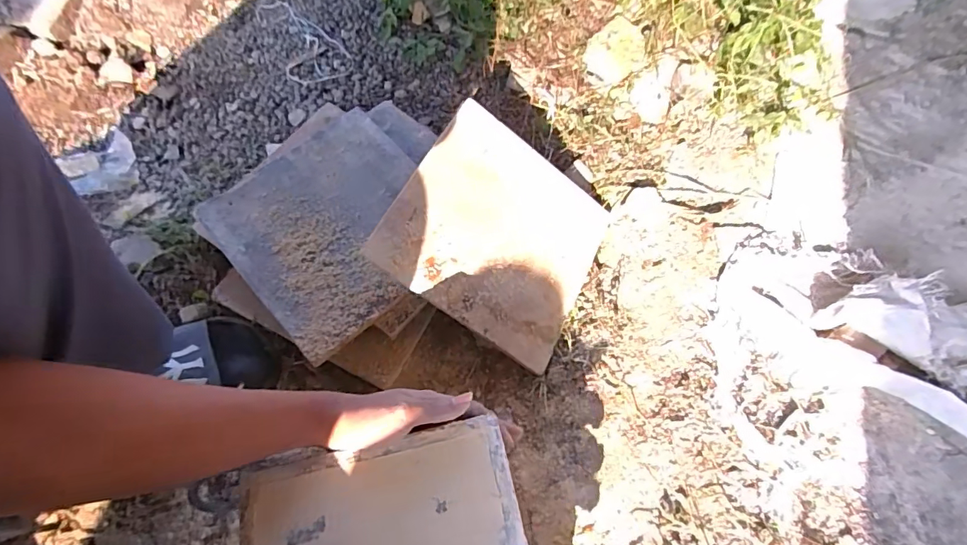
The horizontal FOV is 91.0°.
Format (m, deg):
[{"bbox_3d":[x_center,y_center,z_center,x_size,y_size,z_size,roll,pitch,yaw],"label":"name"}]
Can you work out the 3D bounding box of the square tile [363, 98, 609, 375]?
[{"bbox_3d":[0.023,-0.048,0.578,0.248,0.011,0.239,36,69,-17],"label":"square tile"}]

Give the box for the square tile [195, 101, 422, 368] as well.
[{"bbox_3d":[-0.178,-0.061,0.575,0.242,0.016,0.250,-41,73,-17],"label":"square tile"}]

